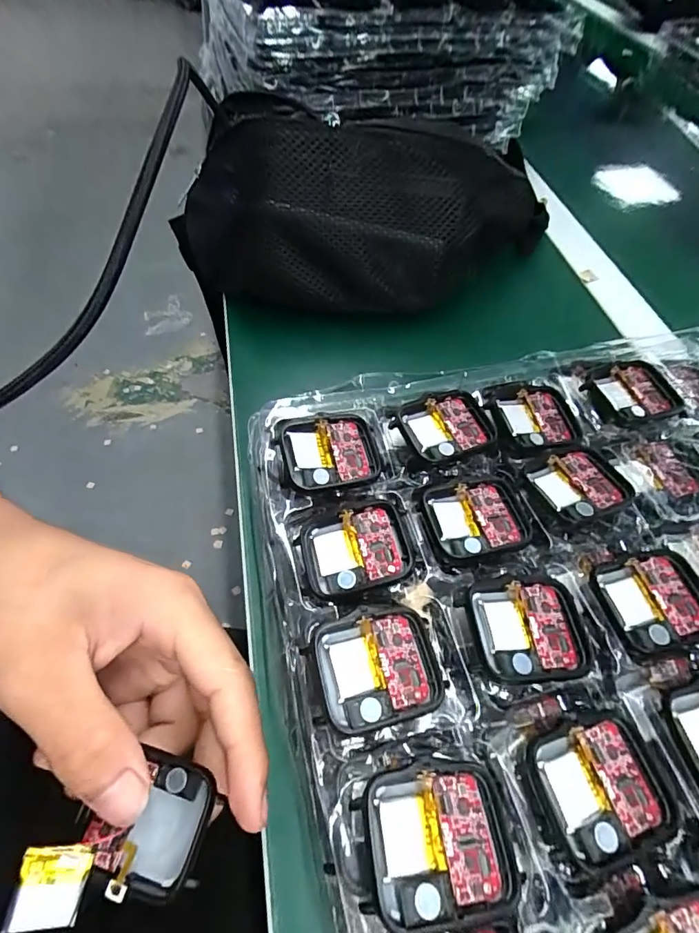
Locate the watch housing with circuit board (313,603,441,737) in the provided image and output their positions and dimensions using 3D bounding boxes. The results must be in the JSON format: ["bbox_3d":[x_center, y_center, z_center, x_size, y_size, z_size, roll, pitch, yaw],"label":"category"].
[{"bbox_3d":[0.010,0.071,0.163,0.043,0.007,0.037,-9,58,-9],"label":"watch housing with circuit board"}]

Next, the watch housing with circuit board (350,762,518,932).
[{"bbox_3d":[0.026,0.112,0.136,0.043,0.007,0.037,-4,57,-6],"label":"watch housing with circuit board"}]

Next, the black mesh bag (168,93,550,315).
[{"bbox_3d":[0.008,-0.182,0.328,0.288,0.095,0.110,7,56,1],"label":"black mesh bag"}]

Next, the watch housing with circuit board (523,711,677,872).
[{"bbox_3d":[0.083,0.104,0.149,0.042,0.005,0.037,-10,58,-10],"label":"watch housing with circuit board"}]

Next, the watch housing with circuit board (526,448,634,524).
[{"bbox_3d":[0.105,0.008,0.209,0.042,0.009,0.035,-23,61,-18],"label":"watch housing with circuit board"}]

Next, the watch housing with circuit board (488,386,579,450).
[{"bbox_3d":[0.096,-0.025,0.236,0.047,0.009,0.042,0,57,-4],"label":"watch housing with circuit board"}]

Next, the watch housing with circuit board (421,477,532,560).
[{"bbox_3d":[0.056,0.023,0.203,0.043,0.006,0.037,-8,57,-9],"label":"watch housing with circuit board"}]

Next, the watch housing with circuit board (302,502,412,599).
[{"bbox_3d":[0.003,0.036,0.191,0.043,0.013,0.035,-8,57,-9],"label":"watch housing with circuit board"}]

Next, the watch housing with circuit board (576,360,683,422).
[{"bbox_3d":[0.153,-0.040,0.245,0.046,0.007,0.036,-8,57,-9],"label":"watch housing with circuit board"}]

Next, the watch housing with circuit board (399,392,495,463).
[{"bbox_3d":[0.048,-0.020,0.225,0.039,0.007,0.036,-14,59,-13],"label":"watch housing with circuit board"}]

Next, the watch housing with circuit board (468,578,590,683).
[{"bbox_3d":[0.069,0.061,0.172,0.041,0.005,0.037,-2,57,-5],"label":"watch housing with circuit board"}]

